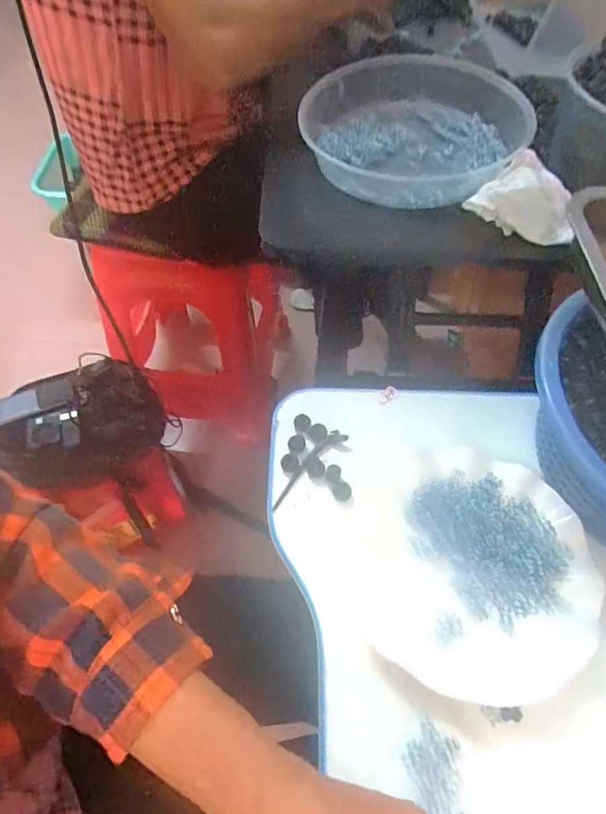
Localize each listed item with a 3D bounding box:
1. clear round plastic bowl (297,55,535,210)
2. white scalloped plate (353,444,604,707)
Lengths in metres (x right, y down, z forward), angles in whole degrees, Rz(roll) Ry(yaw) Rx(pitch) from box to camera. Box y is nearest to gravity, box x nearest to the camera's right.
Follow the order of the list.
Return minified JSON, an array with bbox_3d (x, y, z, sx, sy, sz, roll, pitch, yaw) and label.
[{"bbox_3d":[0.110,-0.308,0.539,0.209,0.061,0.231,-12,56,-10],"label":"clear round plastic bowl"},{"bbox_3d":[0.130,0.120,0.382,0.172,0.017,0.182,1,55,-1],"label":"white scalloped plate"}]

